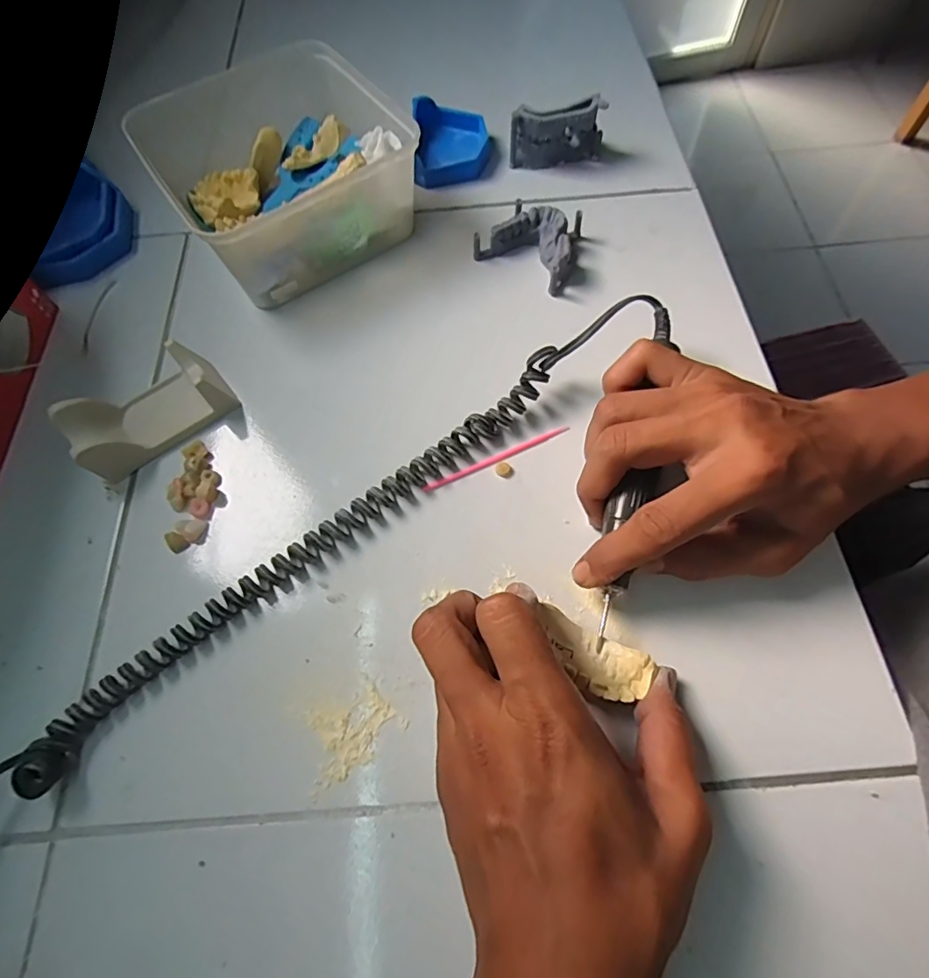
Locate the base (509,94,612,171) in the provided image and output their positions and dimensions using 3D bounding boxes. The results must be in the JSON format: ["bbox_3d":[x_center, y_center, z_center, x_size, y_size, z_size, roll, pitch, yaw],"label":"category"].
[{"bbox_3d":[0.074,-0.280,0.419,0.072,0.047,0.016,-5,64,0],"label":"base"}]

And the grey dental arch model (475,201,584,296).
[{"bbox_3d":[0.053,-0.180,0.383,0.068,0.027,0.060,33,70,17],"label":"grey dental arch model"}]

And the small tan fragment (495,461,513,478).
[{"bbox_3d":[0.024,-0.012,0.313,0.011,0.004,0.009,22,67,12],"label":"small tan fragment"}]

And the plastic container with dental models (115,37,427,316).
[{"bbox_3d":[-0.140,-0.239,0.395,0.162,0.069,0.181,-36,68,-14],"label":"plastic container with dental models"}]

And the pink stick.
[{"bbox_3d":[0.020,-0.019,0.316,0.094,0.004,0.006,-23,66,-8],"label":"pink stick"}]

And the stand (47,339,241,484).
[{"bbox_3d":[-0.194,-0.049,0.326,0.090,0.032,0.049,-41,69,-15],"label":"stand"}]

